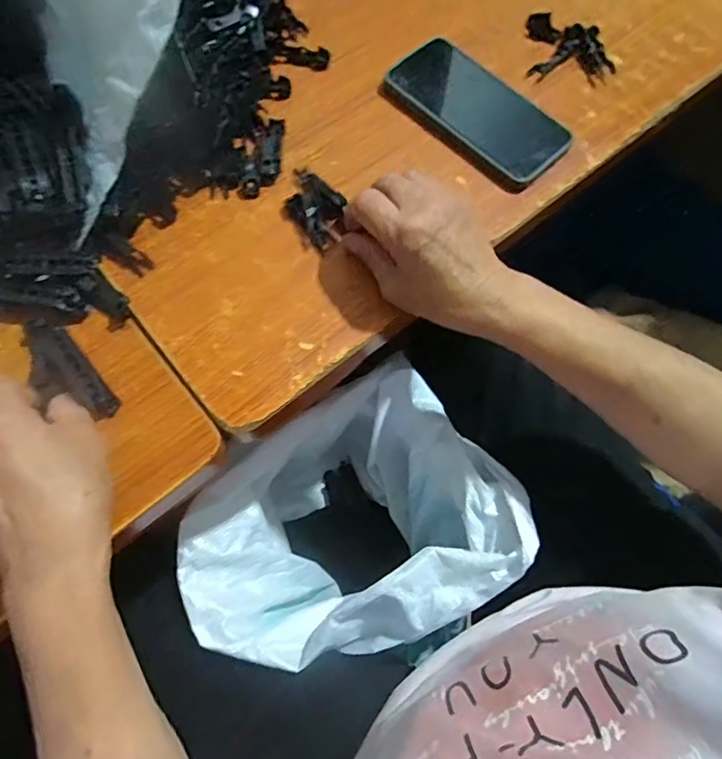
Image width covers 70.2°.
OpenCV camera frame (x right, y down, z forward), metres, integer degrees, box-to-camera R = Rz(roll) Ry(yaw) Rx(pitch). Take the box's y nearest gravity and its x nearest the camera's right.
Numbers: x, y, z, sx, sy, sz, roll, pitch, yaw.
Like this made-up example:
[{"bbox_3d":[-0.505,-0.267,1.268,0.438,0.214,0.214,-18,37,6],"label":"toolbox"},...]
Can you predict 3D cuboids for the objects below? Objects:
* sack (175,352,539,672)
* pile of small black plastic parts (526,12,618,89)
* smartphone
[{"bbox_3d":[-0.019,0.157,0.528,0.282,0.270,0.216,-34,74,-12],"label":"sack"},{"bbox_3d":[0.195,-0.313,0.480,0.073,0.016,0.078,3,71,-1],"label":"pile of small black plastic parts"},{"bbox_3d":[0.098,-0.234,0.445,0.163,0.015,0.081,43,79,14],"label":"smartphone"}]

